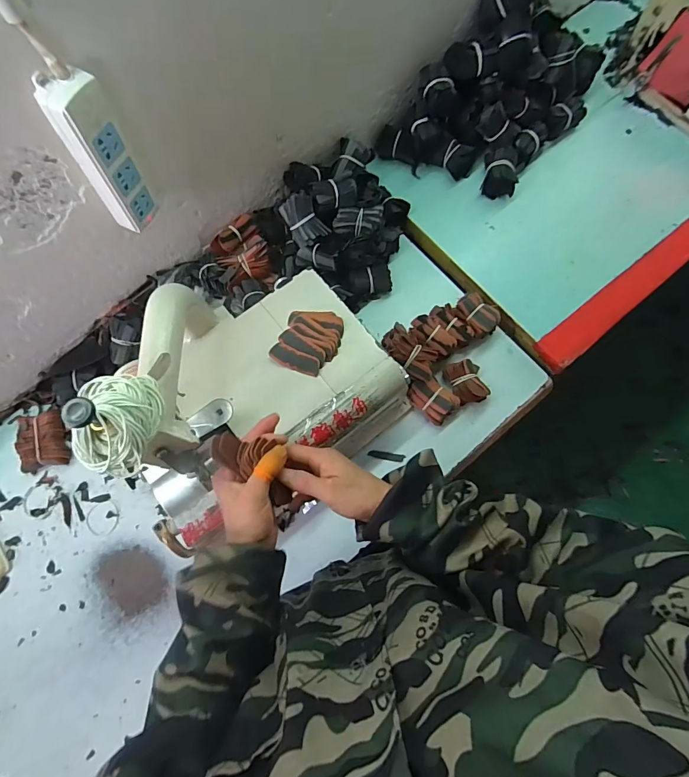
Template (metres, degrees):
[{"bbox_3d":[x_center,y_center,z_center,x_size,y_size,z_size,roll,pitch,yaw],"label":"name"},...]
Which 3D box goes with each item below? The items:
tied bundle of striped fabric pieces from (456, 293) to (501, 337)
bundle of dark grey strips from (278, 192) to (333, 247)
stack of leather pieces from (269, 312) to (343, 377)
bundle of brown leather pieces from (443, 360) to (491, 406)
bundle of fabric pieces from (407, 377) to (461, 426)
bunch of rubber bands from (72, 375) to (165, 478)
[{"bbox_3d":[0.221,-0.122,0.679,0.048,0.045,0.071,-29,78,-8],"label":"tied bundle of striped fabric pieces"},{"bbox_3d":[-0.068,-0.277,0.670,0.057,0.040,0.075,-33,110,0],"label":"bundle of dark grey strips"},{"bbox_3d":[-0.047,-0.066,0.544,0.078,0.008,0.092,22,76,5],"label":"stack of leather pieces"},{"bbox_3d":[0.198,-0.009,0.659,0.059,0.034,0.072,-22,77,-6],"label":"bundle of brown leather pieces"},{"bbox_3d":[0.142,0.016,0.654,0.076,0.035,0.052,43,79,10],"label":"bundle of fabric pieces"},{"bbox_3d":[-0.189,0.028,0.333,0.060,0.045,0.083,-3,76,-1],"label":"bunch of rubber bands"}]

